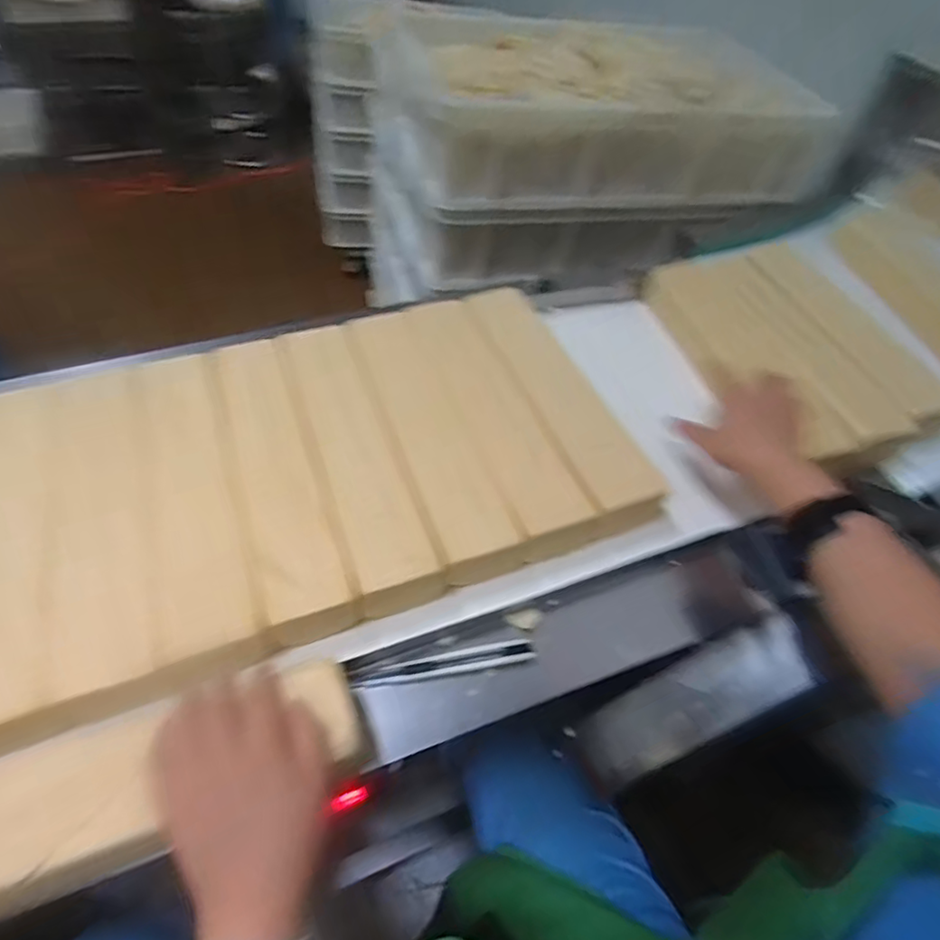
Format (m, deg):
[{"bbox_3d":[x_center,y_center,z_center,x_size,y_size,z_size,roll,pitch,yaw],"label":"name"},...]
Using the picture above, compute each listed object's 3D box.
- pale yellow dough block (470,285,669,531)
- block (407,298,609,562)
[{"bbox_3d":[0.095,-0.089,0.679,0.078,0.041,0.377,-14,55,-16],"label":"pale yellow dough block"},{"bbox_3d":[0.023,-0.065,0.671,0.082,0.048,0.367,-15,53,-17],"label":"block"}]

